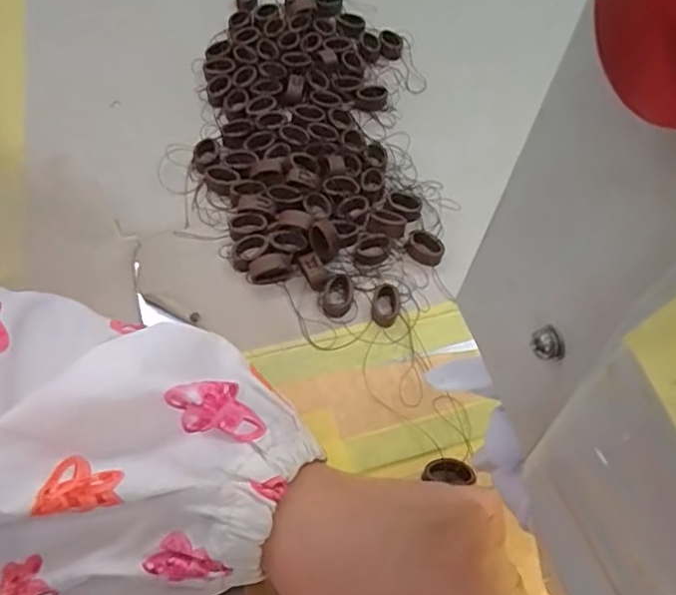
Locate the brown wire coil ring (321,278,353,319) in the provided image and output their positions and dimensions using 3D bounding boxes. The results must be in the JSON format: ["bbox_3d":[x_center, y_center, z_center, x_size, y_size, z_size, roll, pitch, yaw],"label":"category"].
[{"bbox_3d":[0.000,0.000,0.308,0.016,0.009,0.020,8,59,1],"label":"brown wire coil ring"}]

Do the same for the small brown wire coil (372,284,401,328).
[{"bbox_3d":[0.025,0.003,0.307,0.014,0.009,0.024,4,59,-1],"label":"small brown wire coil"}]

